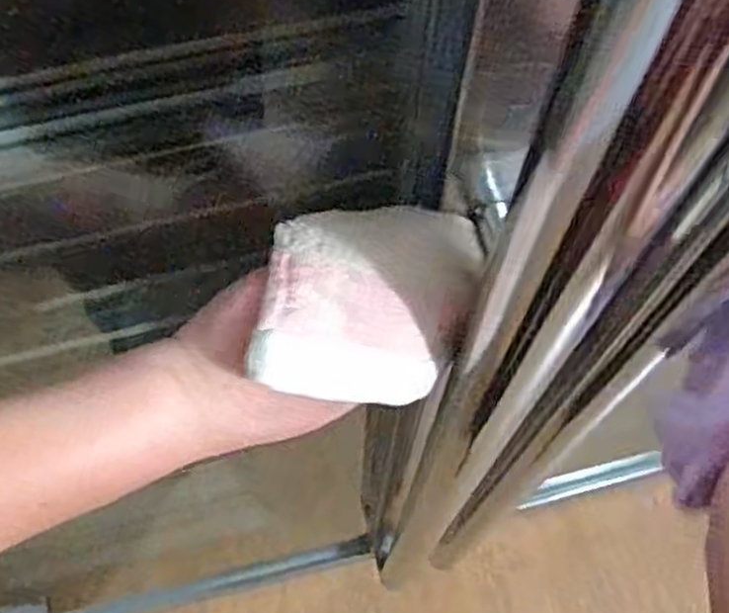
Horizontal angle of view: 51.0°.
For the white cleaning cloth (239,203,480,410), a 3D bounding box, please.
[{"bbox_3d":[0.007,-0.002,0.338,0.099,0.023,0.087,14,99,-23],"label":"white cleaning cloth"}]

